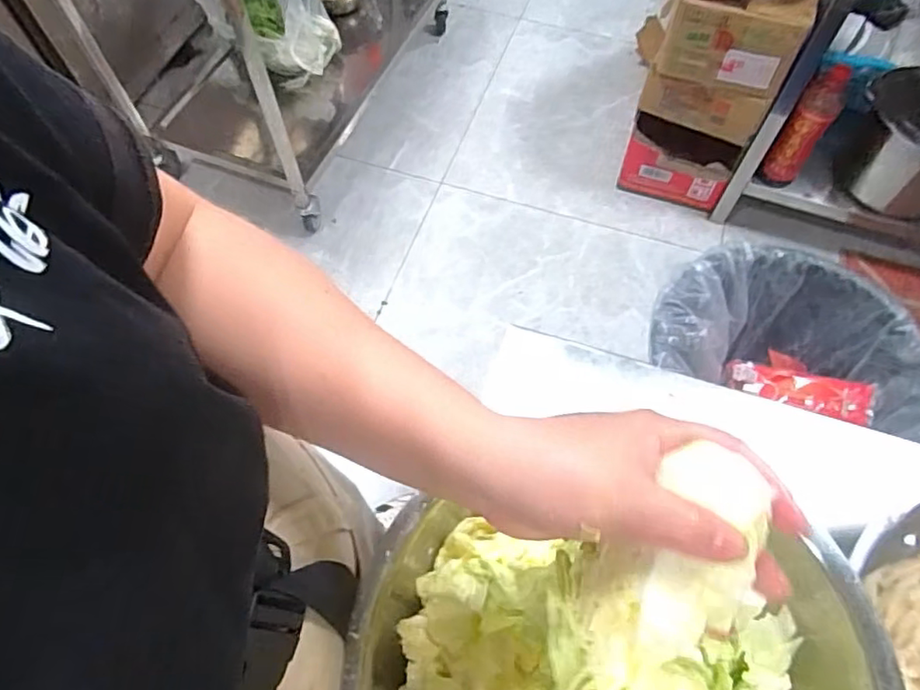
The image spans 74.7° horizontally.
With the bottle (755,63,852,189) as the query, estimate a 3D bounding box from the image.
[{"bbox_3d":[0.804,-0.498,1.423,0.084,0.306,0.096,31,67,15],"label":"bottle"}]

